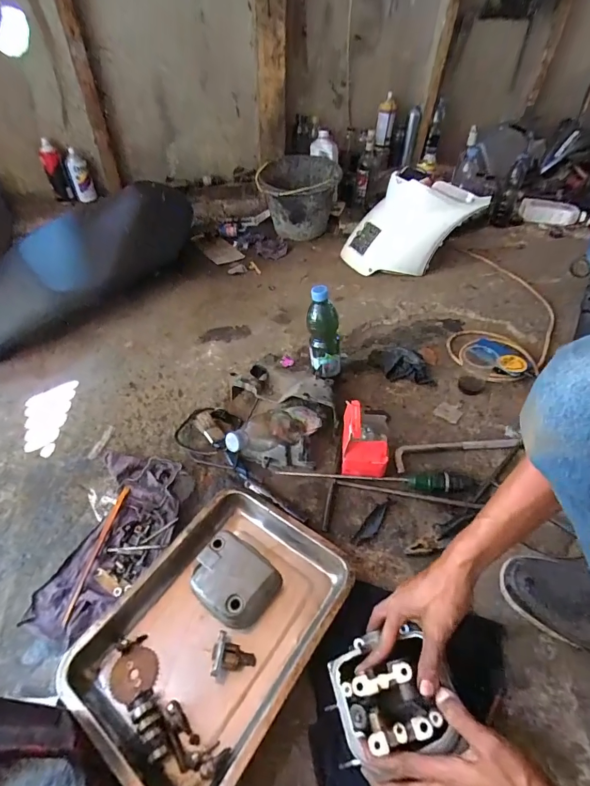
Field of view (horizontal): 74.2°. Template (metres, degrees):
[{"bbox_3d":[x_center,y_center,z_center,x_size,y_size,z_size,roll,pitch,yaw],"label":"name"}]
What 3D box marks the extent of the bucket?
[{"bbox_3d":[0.017,-0.680,1.362,0.272,0.203,0.269,-2,47,3],"label":"bucket"}]

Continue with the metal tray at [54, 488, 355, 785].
[{"bbox_3d":[-0.107,0.320,0.550,0.260,0.053,0.351,26,54,26],"label":"metal tray"}]

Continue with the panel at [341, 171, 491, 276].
[{"bbox_3d":[0.342,-0.489,1.161,0.392,0.213,0.153,8,48,12],"label":"panel"}]

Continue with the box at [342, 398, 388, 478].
[{"bbox_3d":[0.123,0.085,0.687,0.078,0.149,0.073,1,47,5],"label":"box"}]

